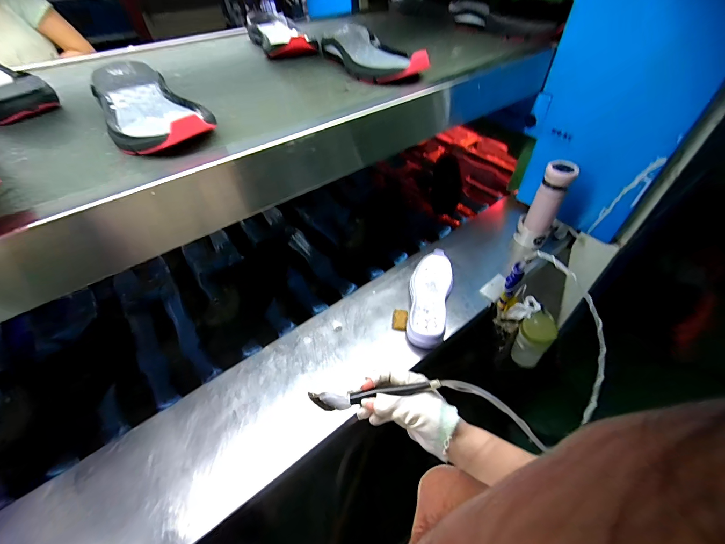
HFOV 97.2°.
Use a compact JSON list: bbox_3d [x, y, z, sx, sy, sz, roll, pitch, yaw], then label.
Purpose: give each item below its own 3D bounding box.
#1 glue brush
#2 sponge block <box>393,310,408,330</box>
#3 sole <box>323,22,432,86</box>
[{"bbox_3d":[0.015,0.150,0.396,0.160,0.025,0.016,-12,47,6],"label":"glue brush"},{"bbox_3d":[0.087,0.110,0.743,0.032,0.015,0.048,8,46,10],"label":"sponge block"},{"bbox_3d":[0.016,-0.466,0.691,0.125,0.063,0.336,-20,48,-18],"label":"sole"}]

